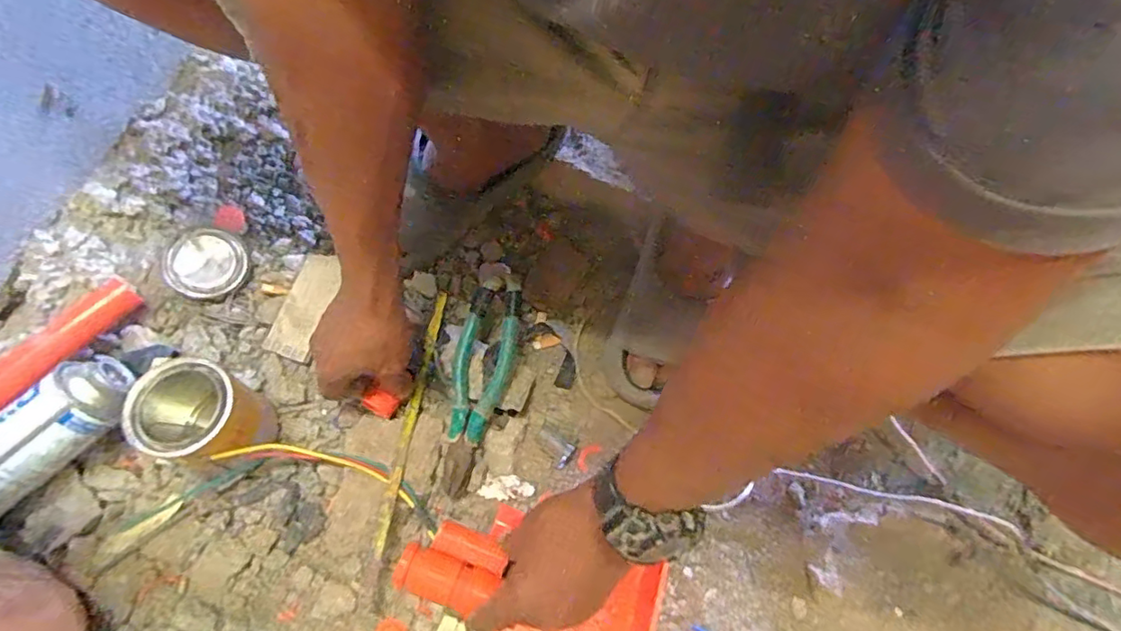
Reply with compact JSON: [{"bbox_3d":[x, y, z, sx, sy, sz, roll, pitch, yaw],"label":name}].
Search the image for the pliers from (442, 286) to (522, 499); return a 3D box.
[{"bbox_3d":[-0.085,0.078,0.557,0.058,0.029,0.190,16,67,1],"label":"pliers"}]

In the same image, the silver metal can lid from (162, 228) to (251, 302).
[{"bbox_3d":[-0.367,-0.055,0.590,0.074,0.016,0.074,3,73,-9],"label":"silver metal can lid"}]

